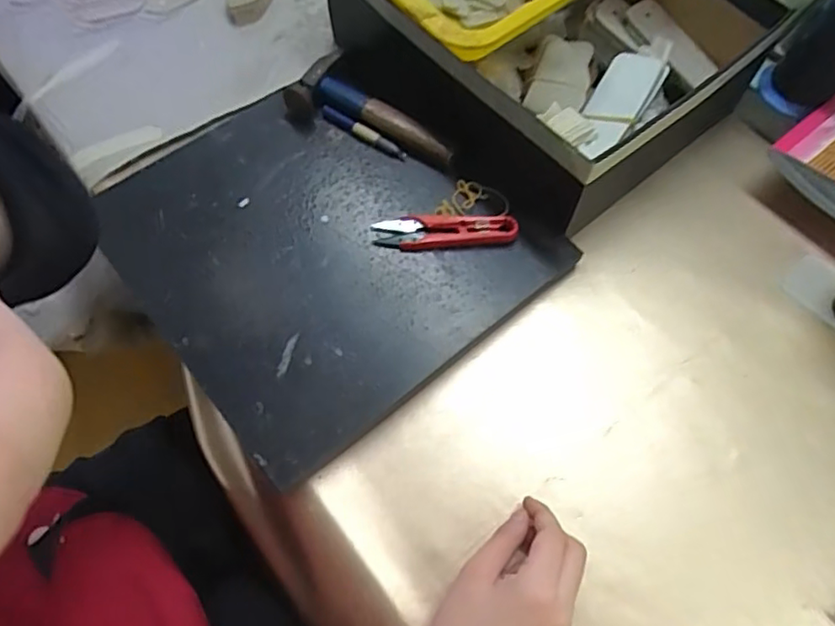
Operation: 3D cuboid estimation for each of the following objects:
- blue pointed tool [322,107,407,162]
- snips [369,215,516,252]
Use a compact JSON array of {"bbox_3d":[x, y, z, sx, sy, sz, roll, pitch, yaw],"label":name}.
[{"bbox_3d":[-0.047,-0.162,0.549,0.087,0.011,0.010,30,67,13],"label":"blue pointed tool"},{"bbox_3d":[0.023,-0.068,0.506,0.115,0.007,0.027,-2,64,-1],"label":"snips"}]

